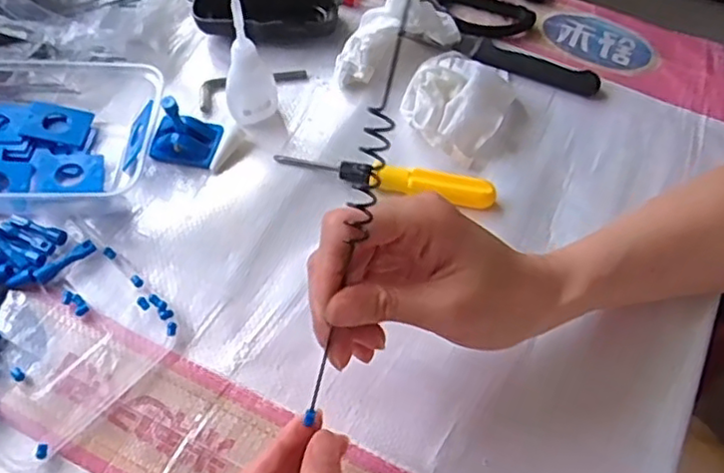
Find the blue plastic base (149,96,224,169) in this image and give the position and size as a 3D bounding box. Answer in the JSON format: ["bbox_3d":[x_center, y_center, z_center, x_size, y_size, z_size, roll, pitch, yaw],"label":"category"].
[{"bbox_3d":[-0.118,-0.072,0.429,0.042,0.045,0.033,12,60,4],"label":"blue plastic base"}]

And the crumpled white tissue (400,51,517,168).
[{"bbox_3d":[0.067,-0.096,0.454,0.065,0.030,0.090,25,62,11],"label":"crumpled white tissue"}]

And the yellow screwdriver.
[{"bbox_3d":[0.015,-0.039,0.426,0.141,0.016,0.016,11,60,4],"label":"yellow screwdriver"}]

